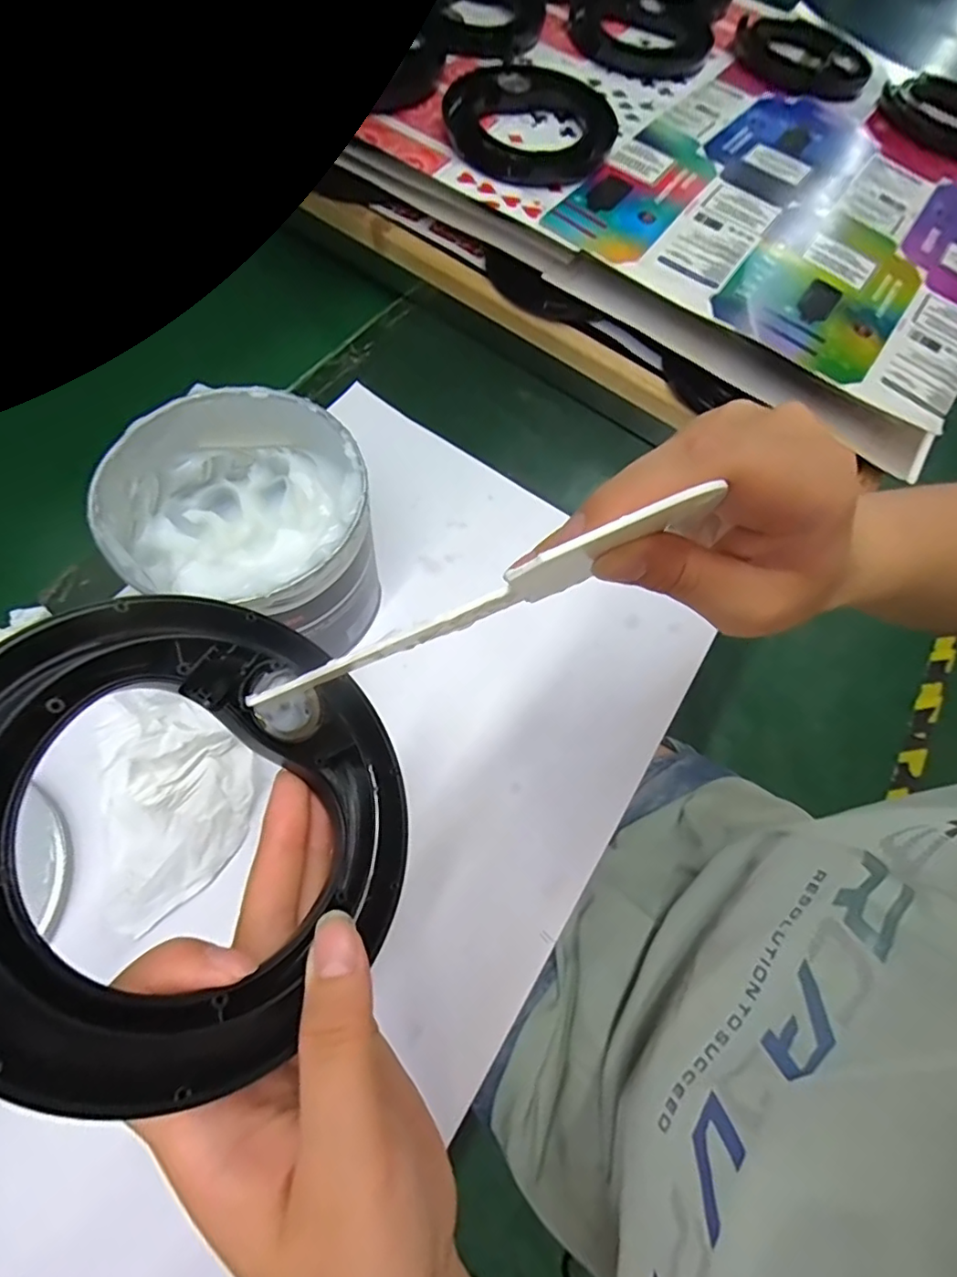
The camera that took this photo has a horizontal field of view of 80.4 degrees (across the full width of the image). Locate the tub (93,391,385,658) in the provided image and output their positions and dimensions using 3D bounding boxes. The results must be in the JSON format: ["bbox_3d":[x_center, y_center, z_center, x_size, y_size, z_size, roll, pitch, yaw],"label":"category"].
[{"bbox_3d":[-0.124,-0.053,0.321,0.132,0.106,0.127,2,65,-5],"label":"tub"}]

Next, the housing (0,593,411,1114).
[{"bbox_3d":[-0.079,0.049,0.165,0.127,0.014,0.127,-19,80,-52],"label":"housing"}]

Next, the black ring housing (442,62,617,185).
[{"bbox_3d":[0.034,-0.388,0.427,0.123,0.025,0.105,32,66,10],"label":"black ring housing"}]

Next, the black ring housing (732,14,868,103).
[{"bbox_3d":[0.286,-0.530,0.511,0.084,0.019,0.121,-29,71,-17],"label":"black ring housing"}]

